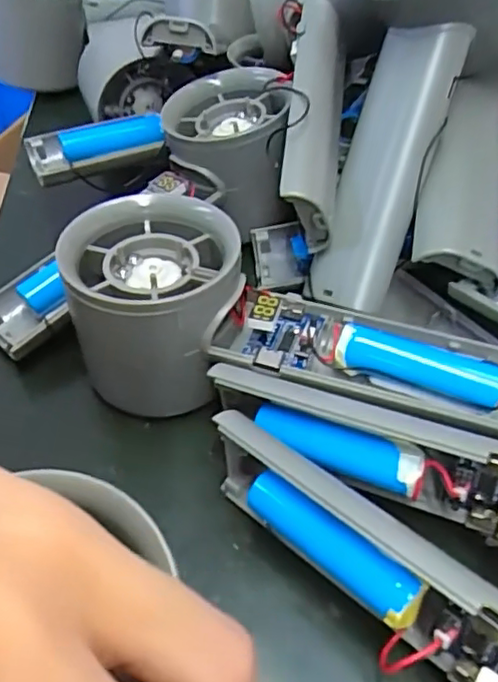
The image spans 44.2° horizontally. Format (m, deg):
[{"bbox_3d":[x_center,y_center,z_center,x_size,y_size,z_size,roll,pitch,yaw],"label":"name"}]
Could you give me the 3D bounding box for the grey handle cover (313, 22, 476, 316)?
[{"bbox_3d":[0.049,-0.062,0.227,0.030,0.103,0.015,19,4,18],"label":"grey handle cover"}]

